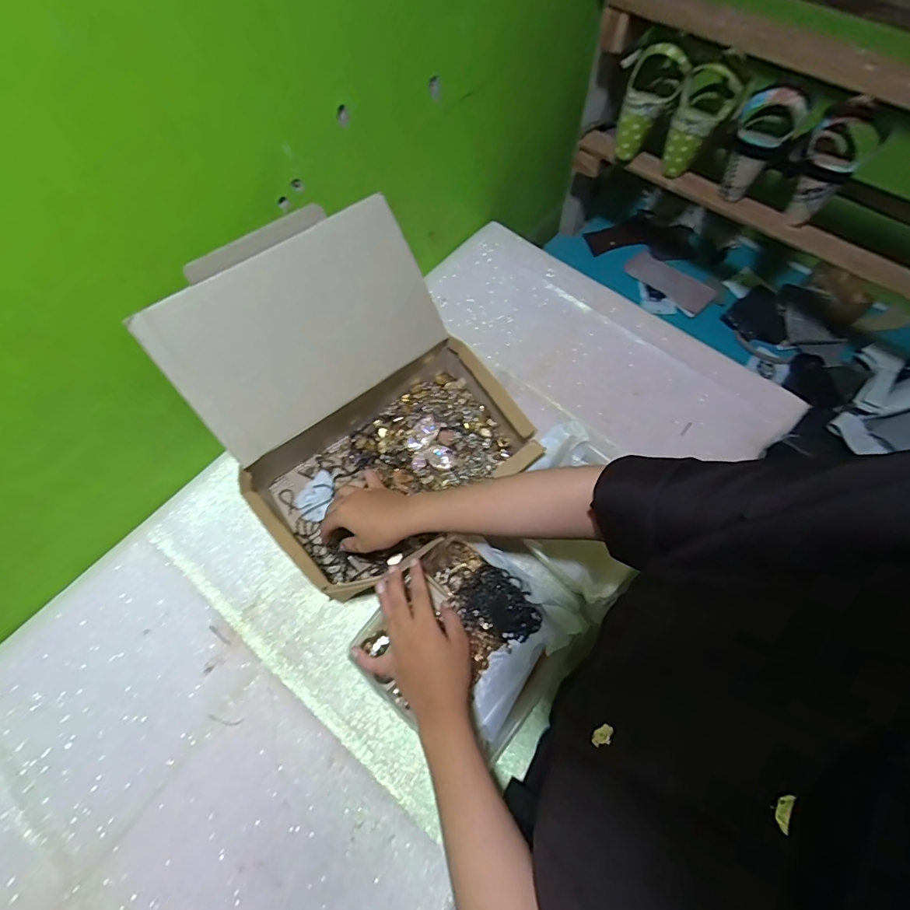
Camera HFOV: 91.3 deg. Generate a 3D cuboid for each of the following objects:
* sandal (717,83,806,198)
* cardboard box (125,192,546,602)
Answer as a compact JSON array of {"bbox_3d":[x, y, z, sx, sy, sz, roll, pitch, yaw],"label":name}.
[{"bbox_3d":[0.429,-0.441,0.637,0.081,0.143,0.072,29,71,12],"label":"sandal"},{"bbox_3d":[-0.114,-0.063,0.540,0.321,0.246,0.329,-33,71,-12],"label":"cardboard box"}]

